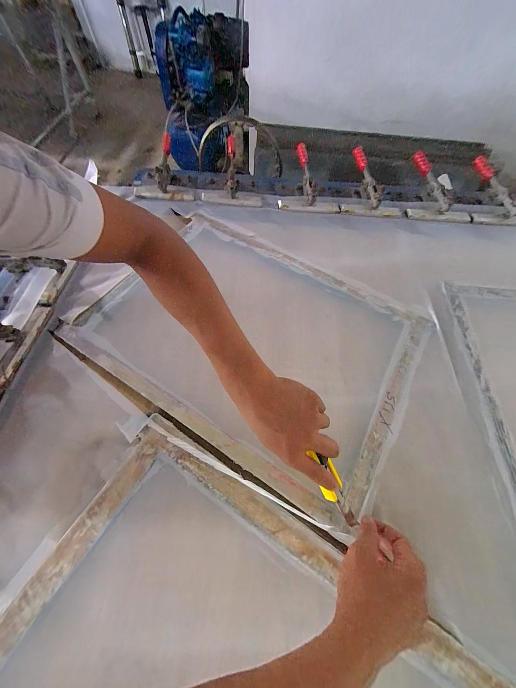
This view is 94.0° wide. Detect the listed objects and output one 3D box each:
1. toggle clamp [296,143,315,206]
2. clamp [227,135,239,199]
[{"bbox_3d":[0.119,-0.431,0.612,0.032,0.062,0.174,-1,63,-2],"label":"toggle clamp"},{"bbox_3d":[-0.067,-0.455,0.627,0.027,0.058,0.202,-3,63,-2],"label":"clamp"}]

